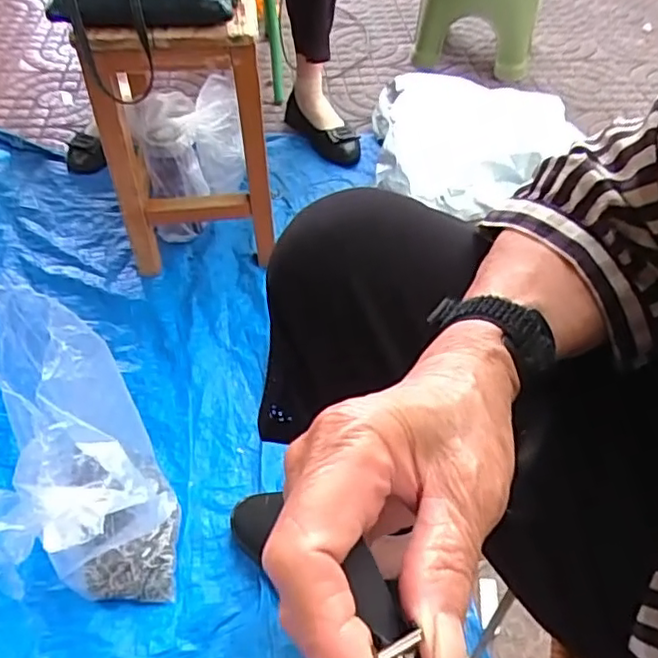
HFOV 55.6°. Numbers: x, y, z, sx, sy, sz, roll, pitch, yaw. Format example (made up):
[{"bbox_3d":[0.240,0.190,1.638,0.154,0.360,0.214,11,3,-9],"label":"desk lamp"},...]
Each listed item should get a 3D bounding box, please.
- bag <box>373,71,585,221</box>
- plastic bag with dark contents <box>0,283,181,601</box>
[{"bbox_3d":[0.293,-0.372,1.214,0.398,0.110,0.384,0,48,1],"label":"bag"},{"bbox_3d":[-0.246,0.131,0.623,0.150,0.292,0.195,3,48,4],"label":"plastic bag with dark contents"}]

